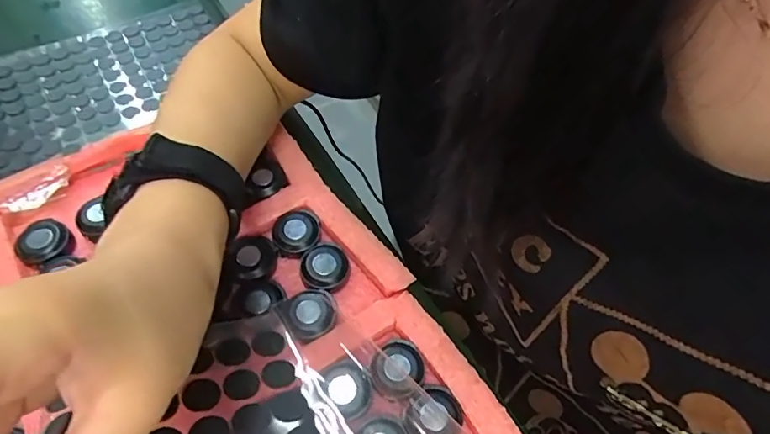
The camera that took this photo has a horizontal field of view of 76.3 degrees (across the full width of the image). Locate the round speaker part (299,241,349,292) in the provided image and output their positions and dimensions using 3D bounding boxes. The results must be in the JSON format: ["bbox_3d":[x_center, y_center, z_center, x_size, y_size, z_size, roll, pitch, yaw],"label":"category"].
[{"bbox_3d":[-0.036,0.032,0.296,0.029,0.014,0.029,2,55,-3],"label":"round speaker part"}]

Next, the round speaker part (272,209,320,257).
[{"bbox_3d":[-0.055,0.009,0.306,0.029,0.010,0.029,6,55,-1],"label":"round speaker part"}]

